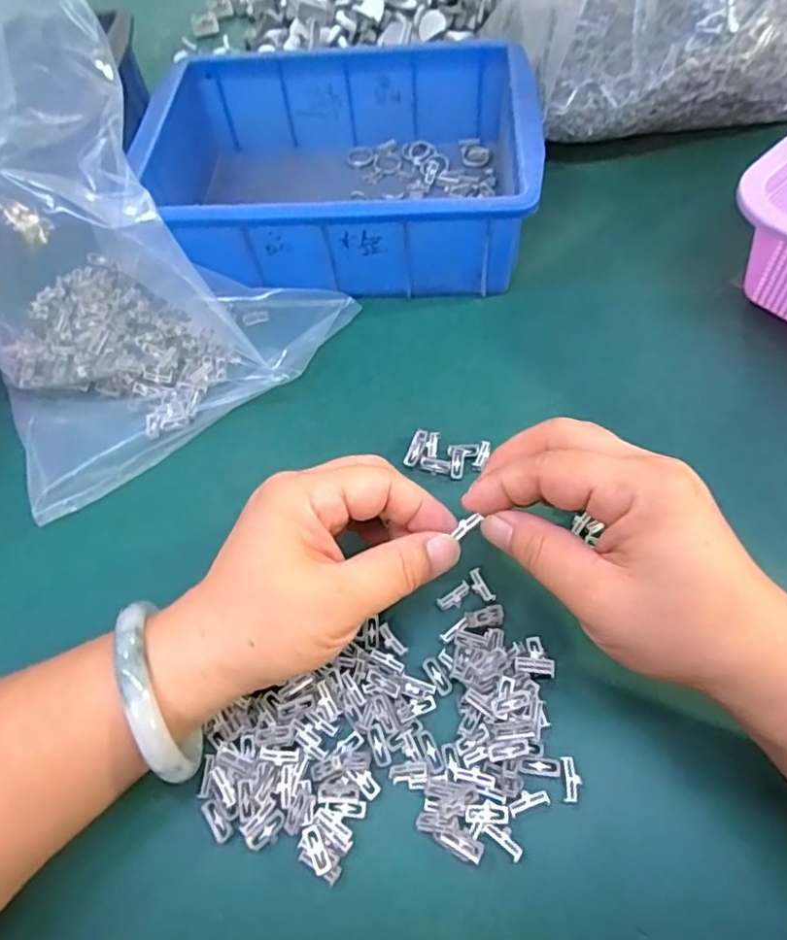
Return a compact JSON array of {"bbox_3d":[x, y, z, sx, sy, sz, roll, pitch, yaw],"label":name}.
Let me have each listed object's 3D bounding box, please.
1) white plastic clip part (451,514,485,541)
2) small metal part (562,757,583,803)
[{"bbox_3d":[0.029,0.022,0.239,0.014,0.004,0.005,-41,66,-12],"label":"white plastic clip part"},{"bbox_3d":[0.072,0.124,0.239,0.007,0.006,0.016,-1,61,4],"label":"small metal part"}]

